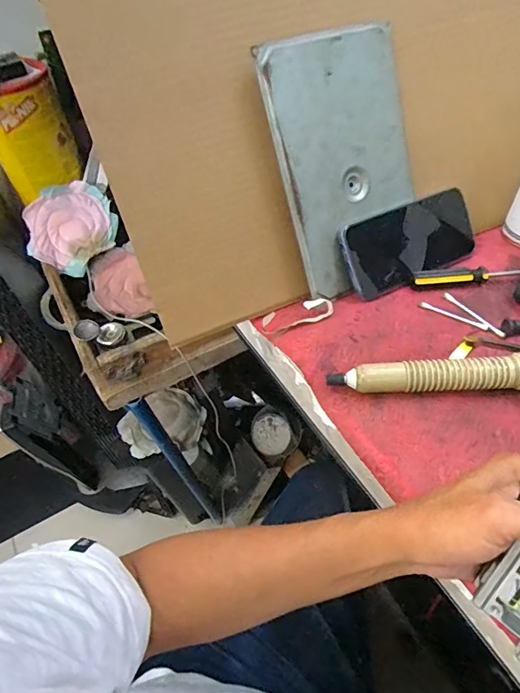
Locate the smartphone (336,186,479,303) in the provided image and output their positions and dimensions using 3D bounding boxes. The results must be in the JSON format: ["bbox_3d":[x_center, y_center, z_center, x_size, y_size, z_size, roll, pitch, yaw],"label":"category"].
[{"bbox_3d":[0.164,-0.114,0.472,0.172,0.005,0.079,-24,97,-19],"label":"smartphone"}]

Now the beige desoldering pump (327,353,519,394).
[{"bbox_3d":[0.221,0.024,0.374,0.312,0.032,0.029,-4,51,2],"label":"beige desoldering pump"}]

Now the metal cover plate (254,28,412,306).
[{"bbox_3d":[0.089,-0.180,0.433,0.146,0.229,0.010,-25,24,-17],"label":"metal cover plate"}]

